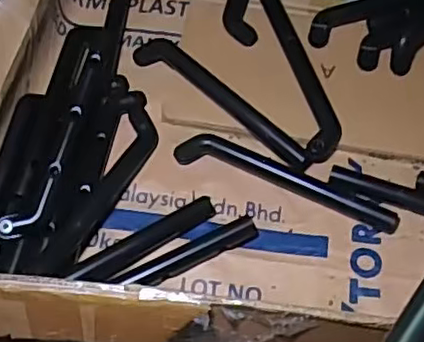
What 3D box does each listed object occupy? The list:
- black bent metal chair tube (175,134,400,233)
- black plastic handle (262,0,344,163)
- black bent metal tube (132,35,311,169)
[{"bbox_3d":[0.082,0.008,0.703,0.244,0.027,0.037,18,63,10],"label":"black bent metal chair tube"},{"bbox_3d":[0.103,-0.122,0.754,0.048,0.040,0.242,-11,62,-6],"label":"black plastic handle"},{"bbox_3d":[0.012,-0.083,0.742,0.243,0.018,0.037,37,68,18],"label":"black bent metal tube"}]

